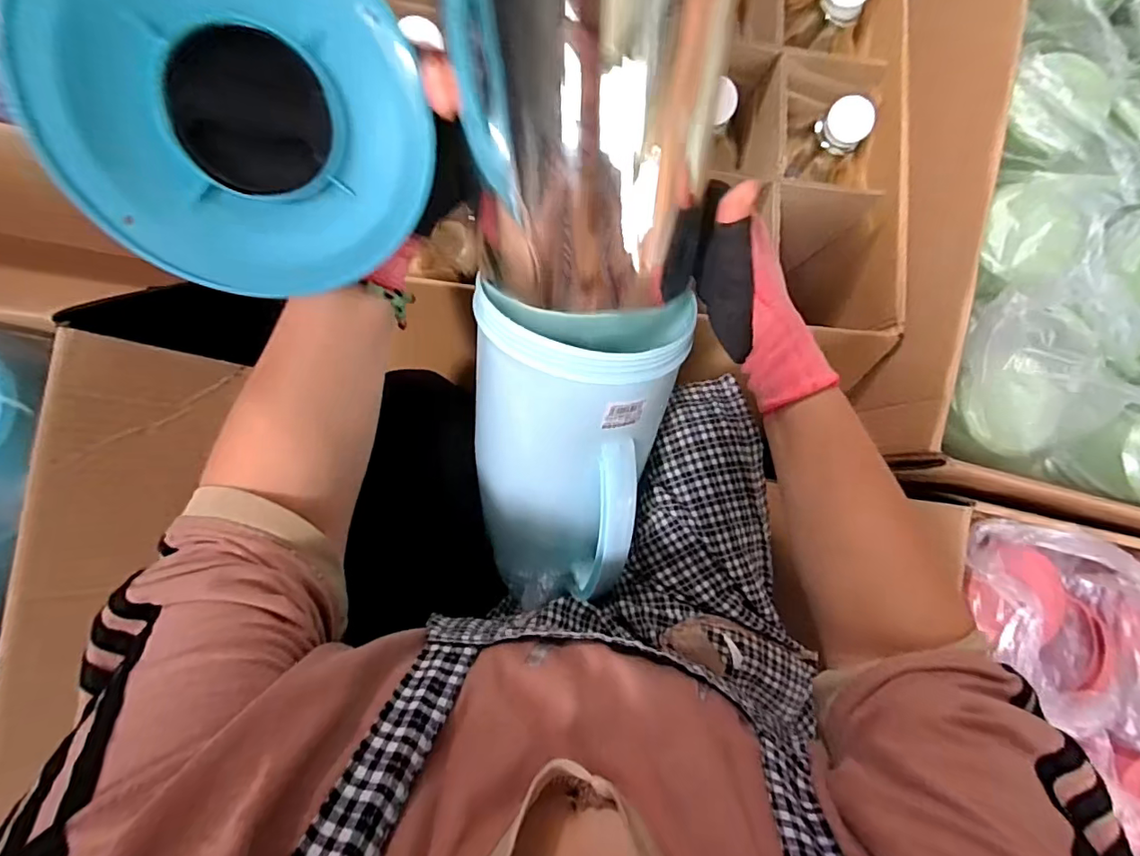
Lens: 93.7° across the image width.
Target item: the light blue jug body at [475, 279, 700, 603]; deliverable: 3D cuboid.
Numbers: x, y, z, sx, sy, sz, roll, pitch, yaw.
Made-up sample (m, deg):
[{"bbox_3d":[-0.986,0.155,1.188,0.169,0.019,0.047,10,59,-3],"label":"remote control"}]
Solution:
[{"bbox_3d":[0.005,0.016,0.431,0.136,0.138,0.270,23,128,18],"label":"light blue jug body"}]

